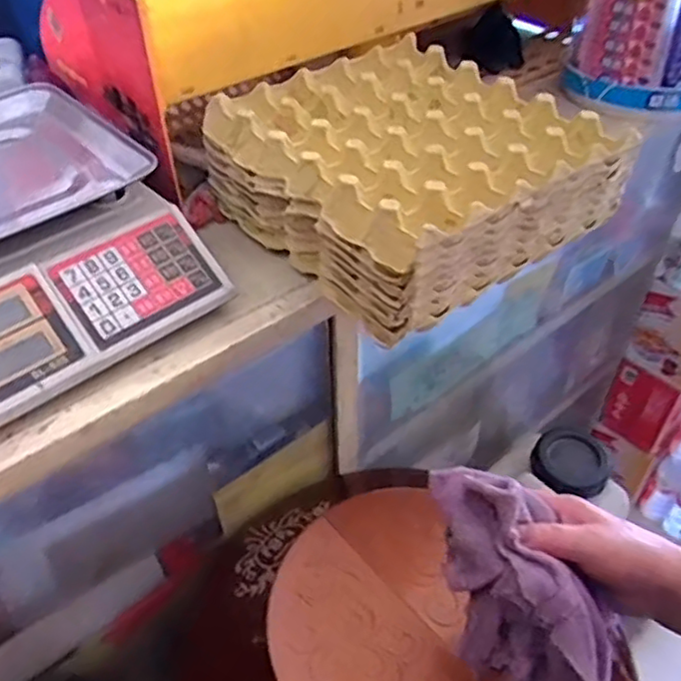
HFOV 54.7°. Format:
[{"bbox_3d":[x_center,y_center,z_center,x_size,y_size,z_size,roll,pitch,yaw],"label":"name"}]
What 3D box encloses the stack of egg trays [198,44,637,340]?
[{"bbox_3d":[0.064,-0.163,0.628,0.271,0.102,0.310,-29,50,-26],"label":"stack of egg trays"}]

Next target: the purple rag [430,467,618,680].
[{"bbox_3d":[0.116,0.164,0.427,0.067,0.119,0.156,-22,47,-20],"label":"purple rag"}]

